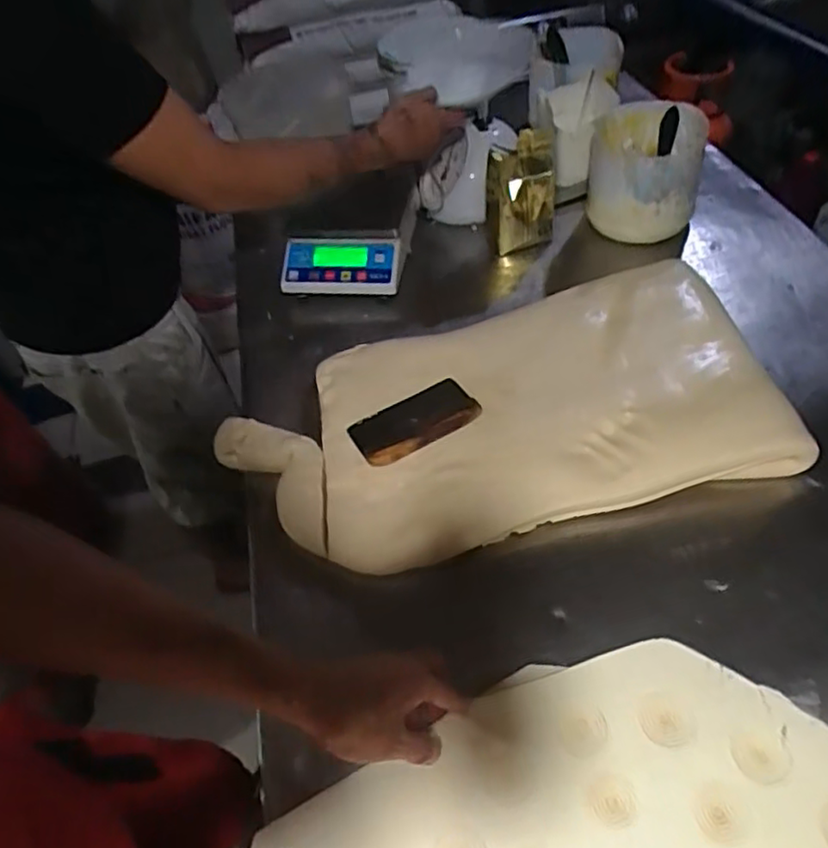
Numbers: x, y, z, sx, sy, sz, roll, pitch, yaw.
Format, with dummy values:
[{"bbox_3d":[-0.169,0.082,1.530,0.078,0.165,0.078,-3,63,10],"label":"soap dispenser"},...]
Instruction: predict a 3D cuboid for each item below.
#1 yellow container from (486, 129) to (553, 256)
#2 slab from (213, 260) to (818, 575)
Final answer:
[{"bbox_3d":[0.157,-0.348,0.972,0.105,0.166,0.089,1,49,9],"label":"yellow container"},{"bbox_3d":[0.125,-0.025,0.767,0.562,0.053,0.347,-14,49,-4],"label":"slab"}]

